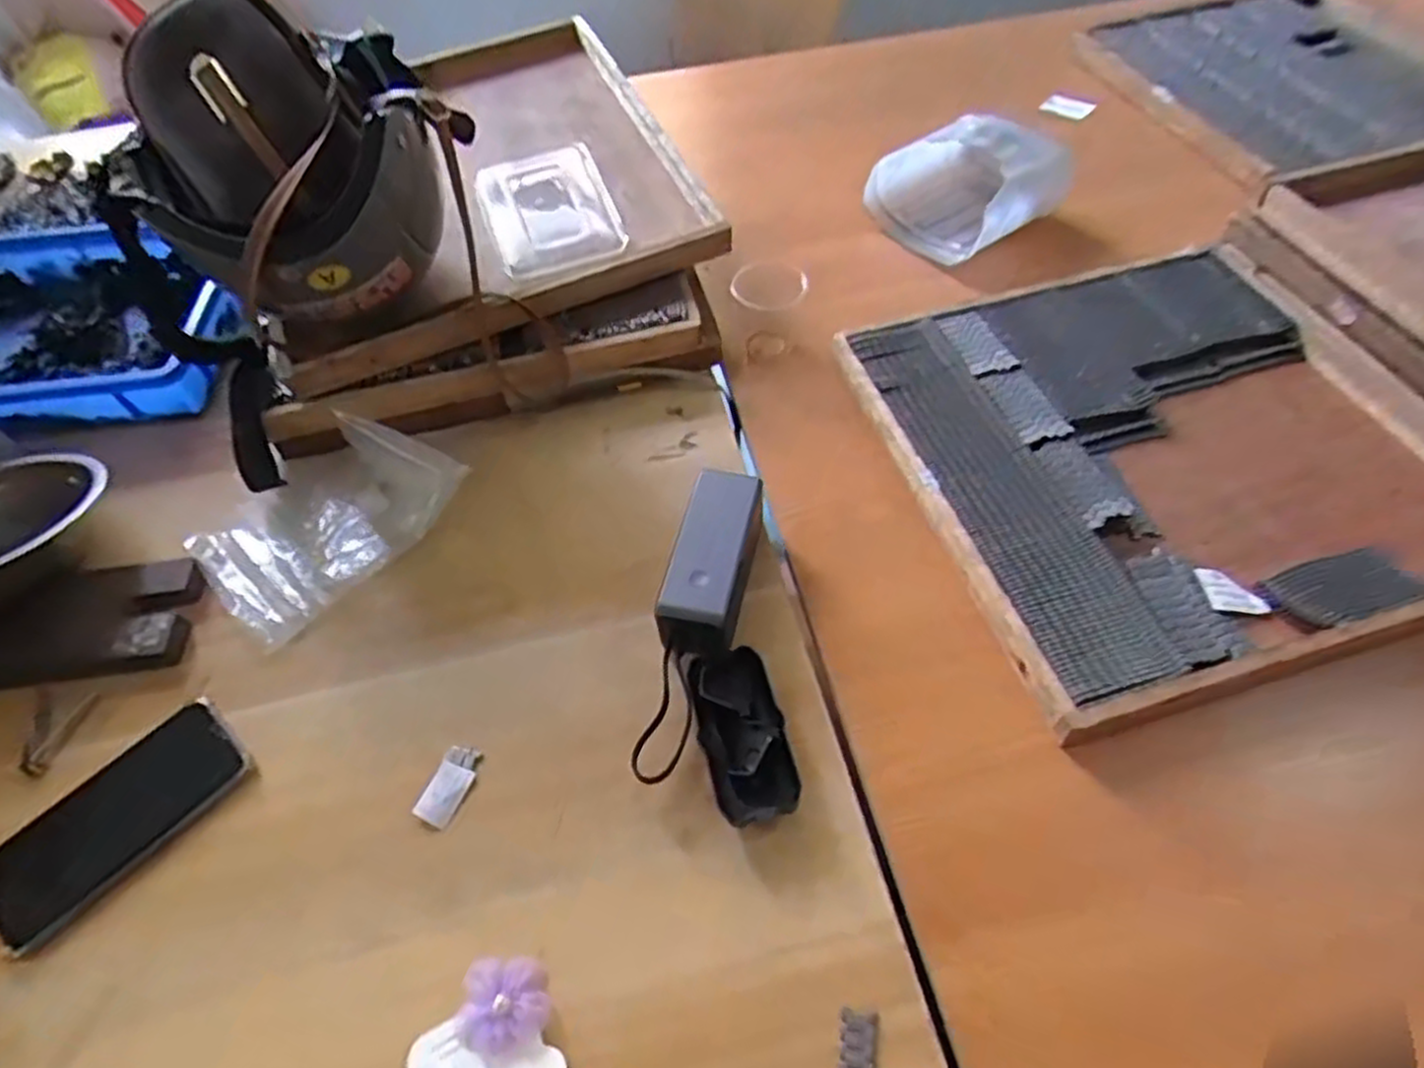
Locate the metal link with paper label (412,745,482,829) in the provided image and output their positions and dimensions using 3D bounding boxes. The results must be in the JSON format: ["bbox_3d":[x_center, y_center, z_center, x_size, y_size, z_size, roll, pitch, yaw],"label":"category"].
[{"bbox_3d":[-0.169,0.161,0.505,0.026,0.004,0.050,16,57,14],"label":"metal link with paper label"}]

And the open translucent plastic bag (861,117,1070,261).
[{"bbox_3d":[0.260,-0.351,0.798,0.152,0.094,0.151,-17,55,-7],"label":"open translucent plastic bag"}]

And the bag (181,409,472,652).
[{"bbox_3d":[-0.308,-0.015,0.624,0.144,0.043,0.192,31,67,28],"label":"bag"}]

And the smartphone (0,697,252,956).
[{"bbox_3d":[-0.382,0.181,0.504,0.081,0.011,0.155,35,63,25],"label":"smartphone"}]

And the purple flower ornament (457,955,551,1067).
[{"bbox_3d":[-0.112,0.256,0.422,0.046,0.012,0.049,-2,54,2],"label":"purple flower ornament"}]

